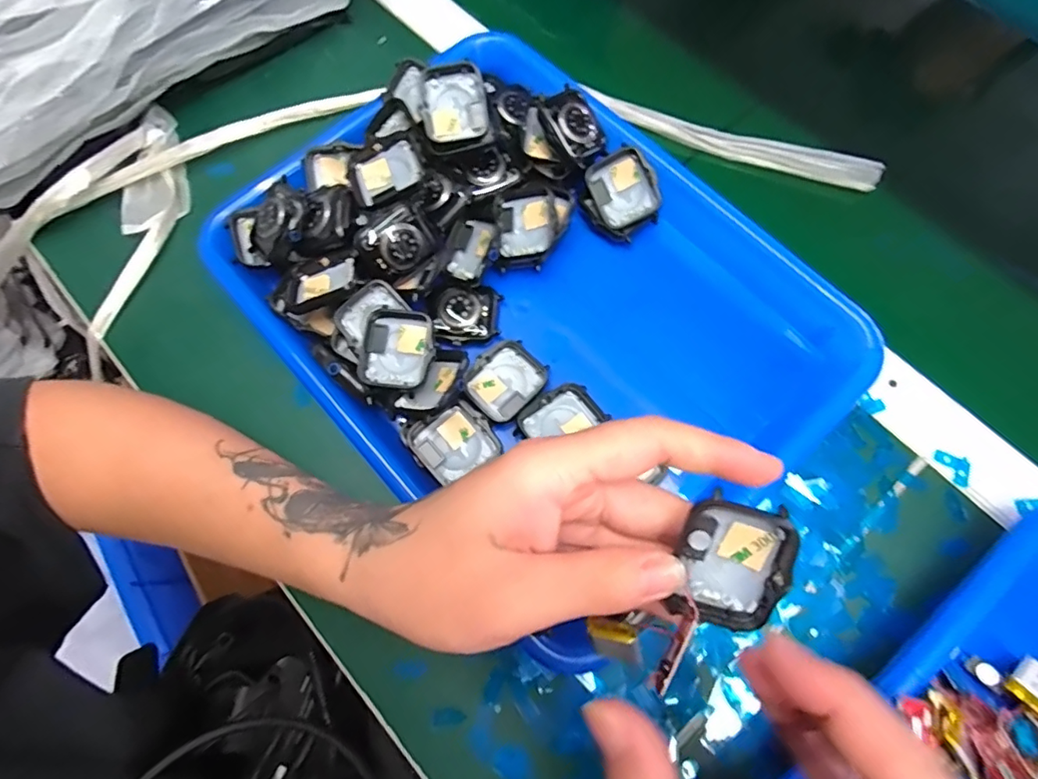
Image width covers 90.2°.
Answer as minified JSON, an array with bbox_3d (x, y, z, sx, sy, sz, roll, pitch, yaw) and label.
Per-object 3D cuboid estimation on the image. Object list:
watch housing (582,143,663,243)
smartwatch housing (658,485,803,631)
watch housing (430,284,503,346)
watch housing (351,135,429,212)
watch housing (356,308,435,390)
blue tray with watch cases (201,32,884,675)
[{"bbox_3d":[0.063,-0.120,0.319,0.044,0.011,0.049,-35,88,17],"label":"watch housing"},{"bbox_3d":[0.074,0.061,0.180,0.036,0.010,0.047,14,104,0],"label":"smartwatch housing"},{"bbox_3d":[-0.031,-0.045,0.306,0.039,0.007,0.034,-3,72,1],"label":"watch housing"},{"bbox_3d":[-0.073,-0.121,0.290,0.040,0.009,0.038,-21,73,-5],"label":"watch housing"},{"bbox_3d":[-0.067,-0.022,0.279,0.040,0.011,0.041,4,72,3],"label":"watch housing"},{"bbox_3d":[0.003,-0.058,0.282,0.242,0.071,0.317,-41,76,-11],"label":"blue tray with watch cases"}]

